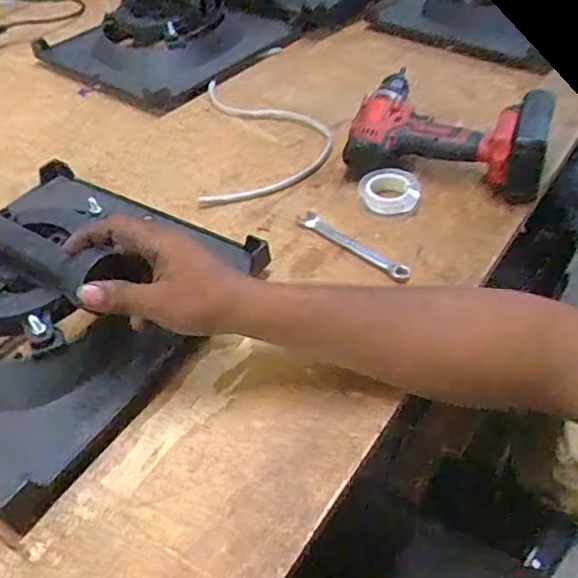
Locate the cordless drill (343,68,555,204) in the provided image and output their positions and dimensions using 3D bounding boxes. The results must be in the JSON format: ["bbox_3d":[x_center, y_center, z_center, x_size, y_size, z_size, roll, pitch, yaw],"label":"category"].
[{"bbox_3d":[0.173,-0.177,0.636,0.202,0.073,0.168,16,49,20],"label":"cordless drill"}]

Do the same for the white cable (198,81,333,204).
[{"bbox_3d":[-0.025,-0.185,0.714,0.145,0.015,0.250,-5,45,0],"label":"white cable"}]

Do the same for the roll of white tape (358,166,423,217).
[{"bbox_3d":[0.104,-0.101,0.606,0.061,0.020,0.053,-7,45,-2],"label":"roll of white tape"}]

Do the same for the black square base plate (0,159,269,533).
[{"bbox_3d":[-0.220,-0.016,0.506,0.288,0.111,0.292,24,52,26],"label":"black square base plate"}]

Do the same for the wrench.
[{"bbox_3d":[0.061,-0.042,0.569,0.126,0.009,0.017,33,56,32],"label":"wrench"}]

